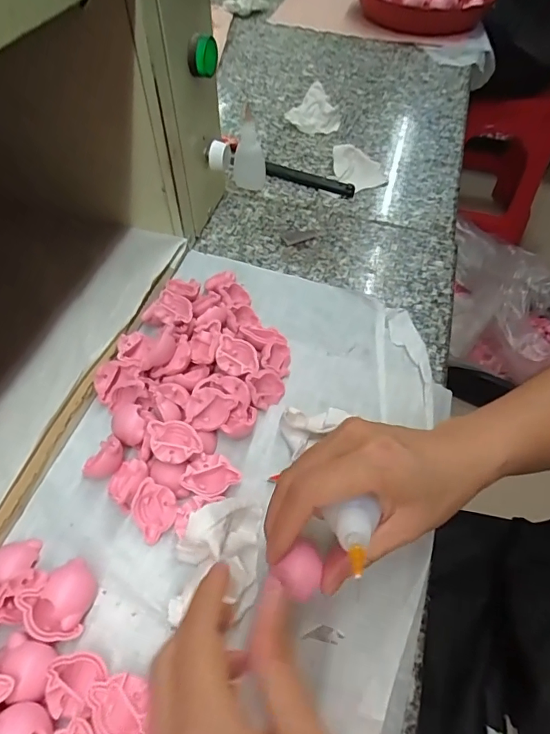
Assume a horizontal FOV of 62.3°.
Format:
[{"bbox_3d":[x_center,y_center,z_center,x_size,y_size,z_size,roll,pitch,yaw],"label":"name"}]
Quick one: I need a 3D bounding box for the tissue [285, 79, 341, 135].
[{"bbox_3d":[0.043,-0.323,0.569,0.056,0.028,0.075,-10,56,-12],"label":"tissue"}]

